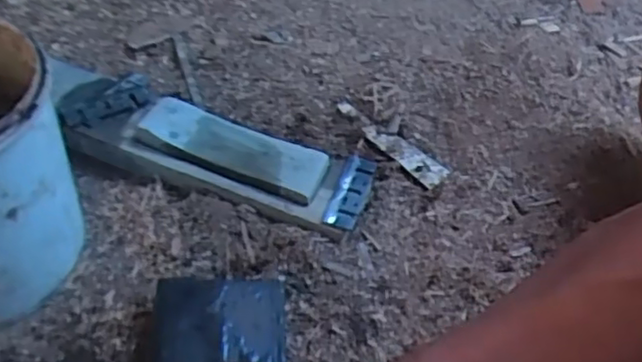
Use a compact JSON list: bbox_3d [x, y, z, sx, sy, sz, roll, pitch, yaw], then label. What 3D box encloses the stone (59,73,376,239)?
[{"bbox_3d":[-0.104,-0.031,0.645,0.313,0.050,0.091,20,51,15],"label":"stone"}]

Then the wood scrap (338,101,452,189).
[{"bbox_3d":[0.071,-0.045,0.691,0.032,0.008,0.150,-29,55,-24],"label":"wood scrap"}]

